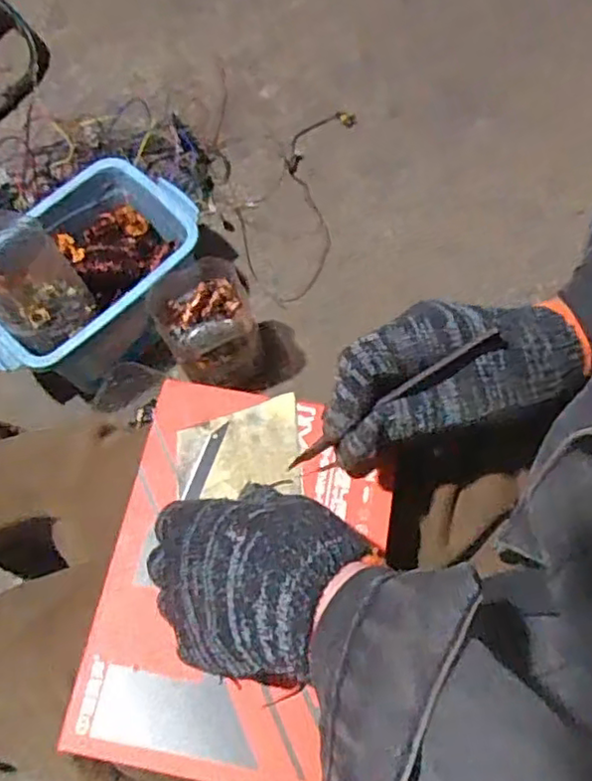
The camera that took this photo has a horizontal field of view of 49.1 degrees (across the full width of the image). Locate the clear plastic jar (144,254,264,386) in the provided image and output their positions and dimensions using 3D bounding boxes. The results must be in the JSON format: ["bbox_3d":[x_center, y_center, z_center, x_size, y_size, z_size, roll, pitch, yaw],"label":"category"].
[{"bbox_3d":[-0.111,-0.077,0.820,0.114,0.148,0.124,-2,68,5],"label":"clear plastic jar"}]

